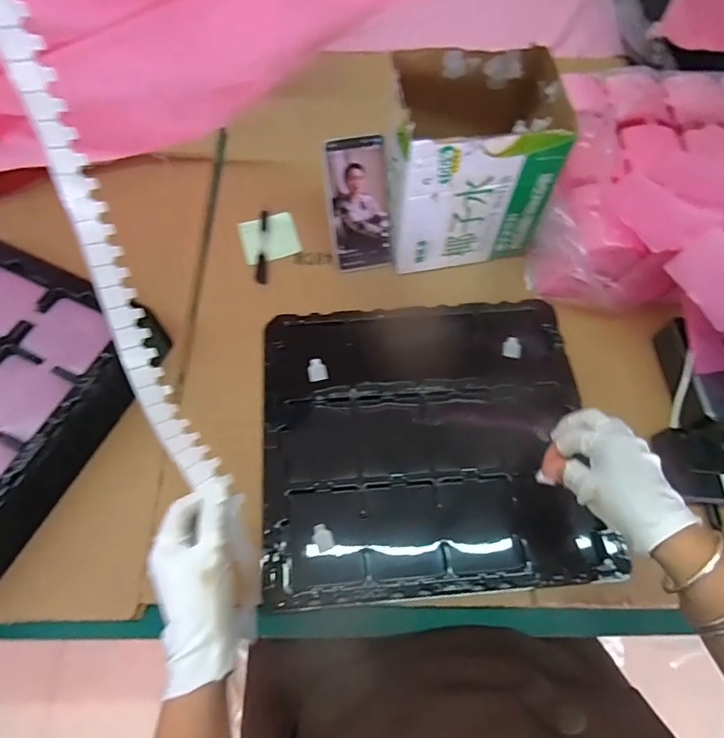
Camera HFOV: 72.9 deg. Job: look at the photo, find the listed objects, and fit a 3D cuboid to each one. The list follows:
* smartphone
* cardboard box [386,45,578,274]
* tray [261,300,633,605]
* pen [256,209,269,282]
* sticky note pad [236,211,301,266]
[{"bbox_3d":[-0.002,-0.207,0.625,0.075,0.159,0.007,-9,31,-3],"label":"smartphone"},{"bbox_3d":[0.125,-0.255,0.616,0.184,0.199,0.153,-9,64,-6],"label":"cardboard box"},{"bbox_3d":[0.073,0.080,0.565,0.361,0.033,0.324,-2,64,-3],"label":"tray"},{"bbox_3d":[-0.139,-0.172,0.686,0.013,0.015,0.116,-1,64,-2],"label":"pen"},{"bbox_3d":[-0.131,-0.185,0.695,0.079,0.010,0.071,-15,65,-9],"label":"sticky note pad"}]

